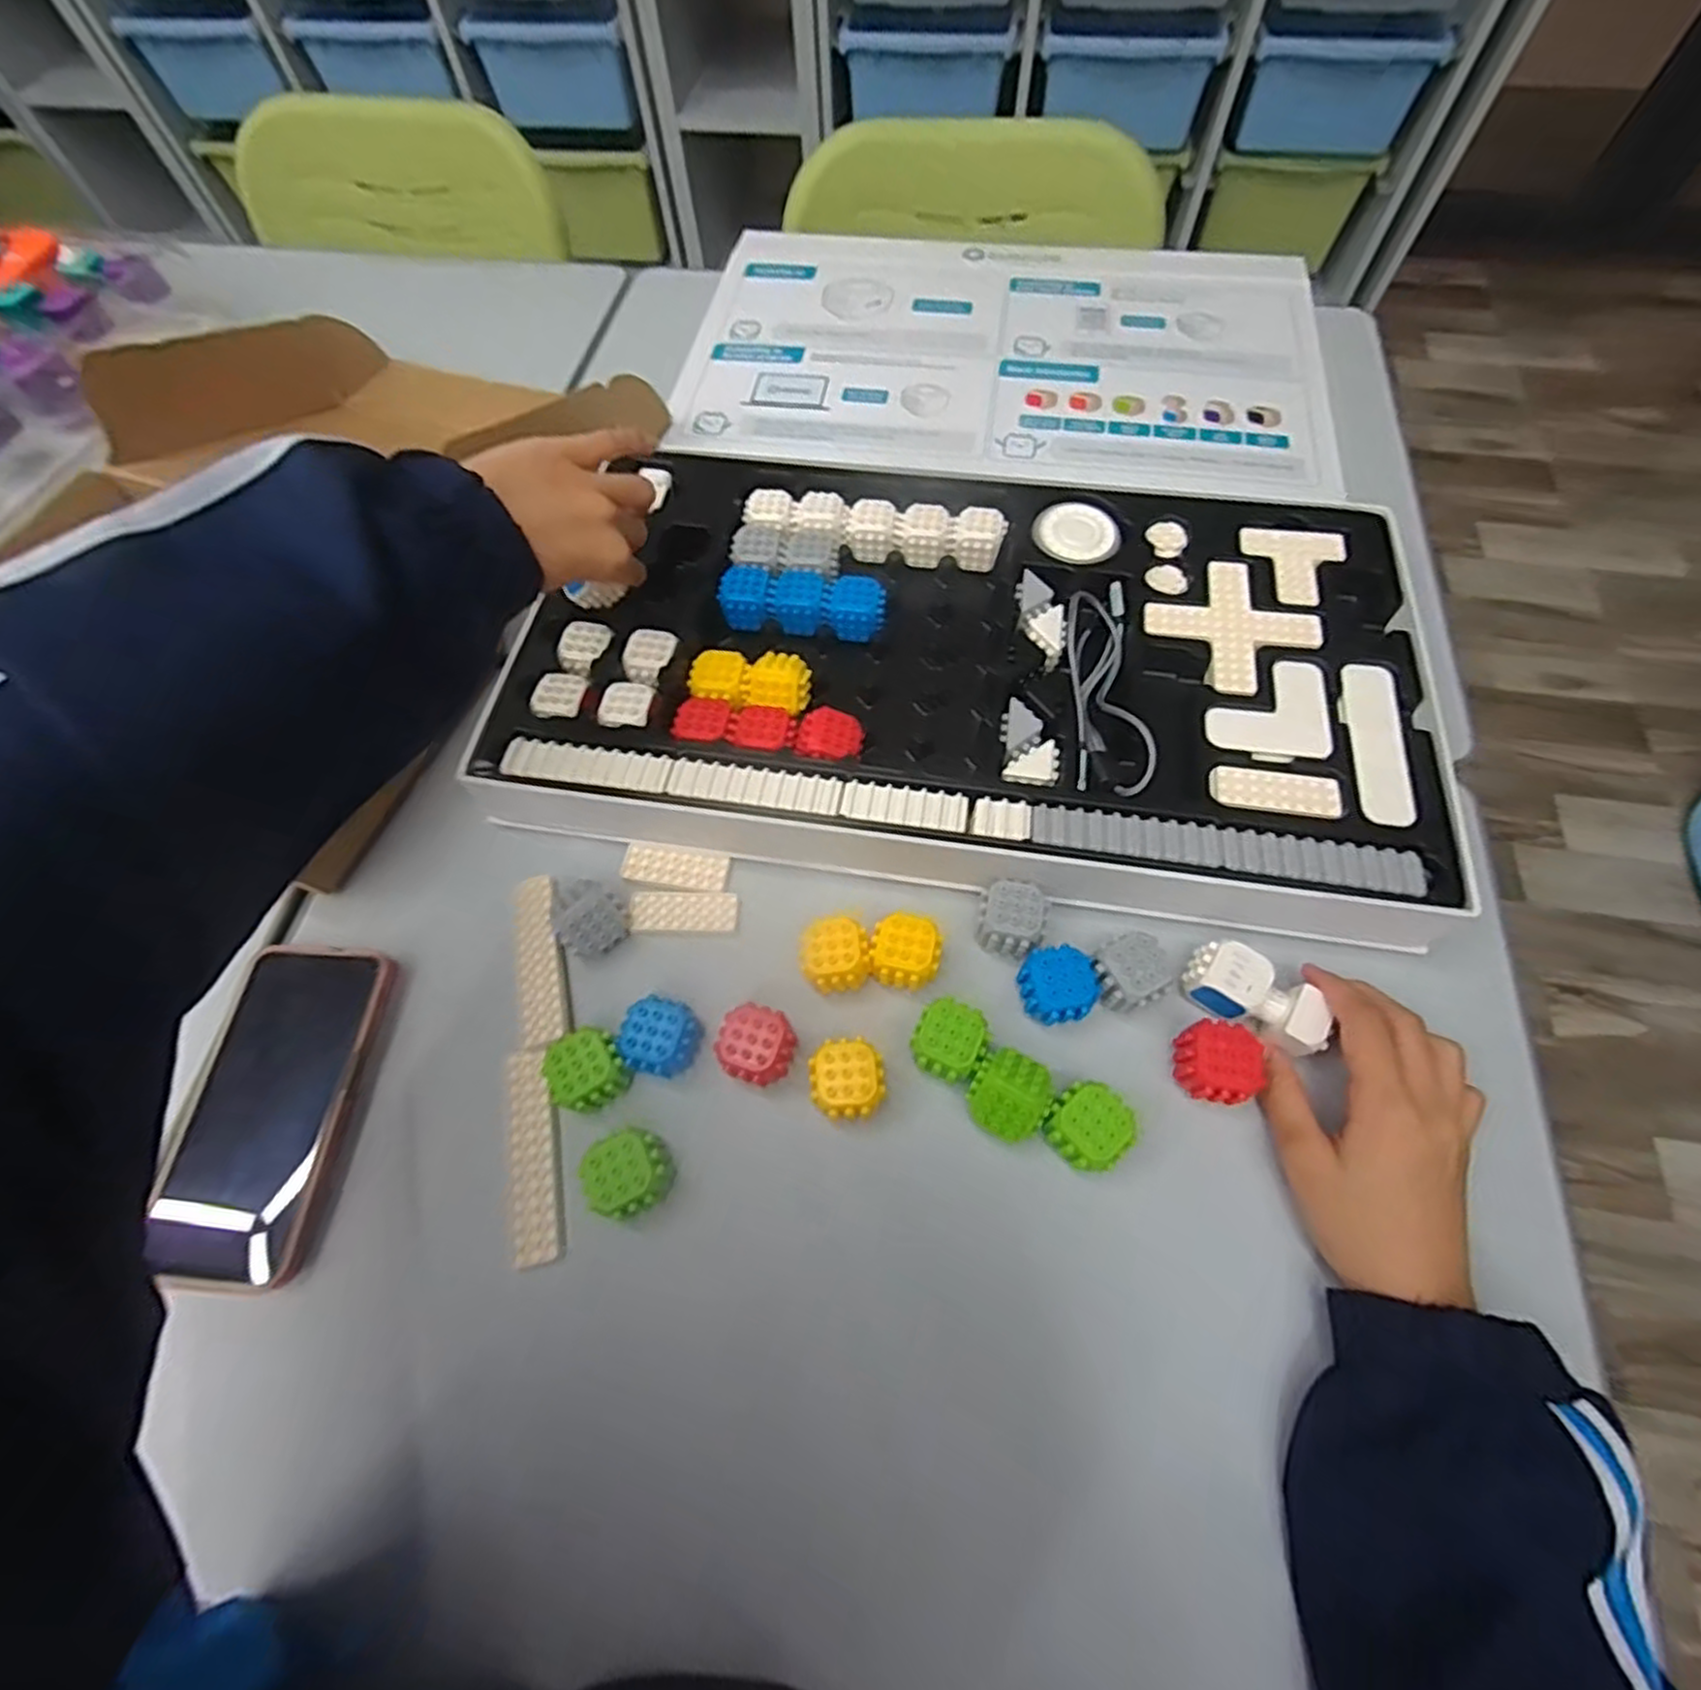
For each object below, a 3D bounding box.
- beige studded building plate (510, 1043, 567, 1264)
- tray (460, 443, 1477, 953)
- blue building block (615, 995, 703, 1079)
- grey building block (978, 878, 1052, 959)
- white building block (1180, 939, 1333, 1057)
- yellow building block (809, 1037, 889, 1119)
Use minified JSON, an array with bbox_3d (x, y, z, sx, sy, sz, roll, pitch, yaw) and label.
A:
[{"bbox_3d":[-0.161,0.157,0.377,0.024,0.007,0.101,-12,65,-3],"label":"beige studded building plate"},{"bbox_3d":[0.069,-0.114,0.472,0.533,0.049,0.309,8,65,6],"label":"tray"},{"bbox_3d":[-0.099,0.102,0.389,0.034,0.035,0.036,15,66,9],"label":"blue building block"},{"bbox_3d":[0.089,0.038,0.404,0.035,0.023,0.039,16,66,9],"label":"grey building block"},{"bbox_3d":[0.207,0.077,0.381,0.067,0.023,0.033,33,70,11],"label":"white building block"},{"bbox_3d":[0.000,0.120,0.376,0.038,0.036,0.037,-2,65,1],"label":"yellow building block"}]

